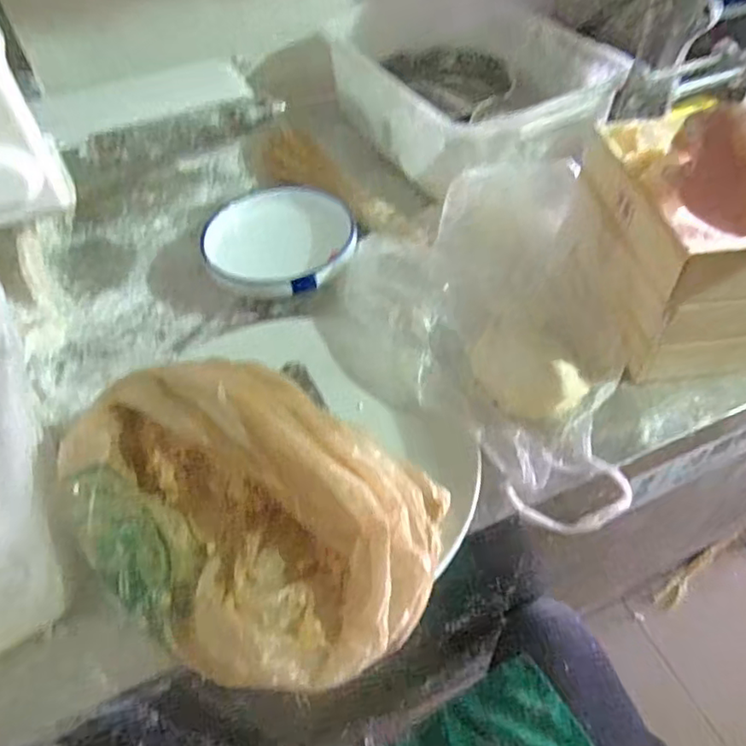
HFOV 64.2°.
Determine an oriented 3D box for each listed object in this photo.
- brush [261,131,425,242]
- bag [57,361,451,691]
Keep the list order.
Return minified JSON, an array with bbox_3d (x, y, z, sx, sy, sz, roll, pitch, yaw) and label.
[{"bbox_3d":[-0.032,-0.213,0.706,0.068,0.049,0.283,-33,57,-21],"label":"brush"},{"bbox_3d":[-0.082,0.097,0.400,0.245,0.087,0.169,24,57,21],"label":"bag"}]

